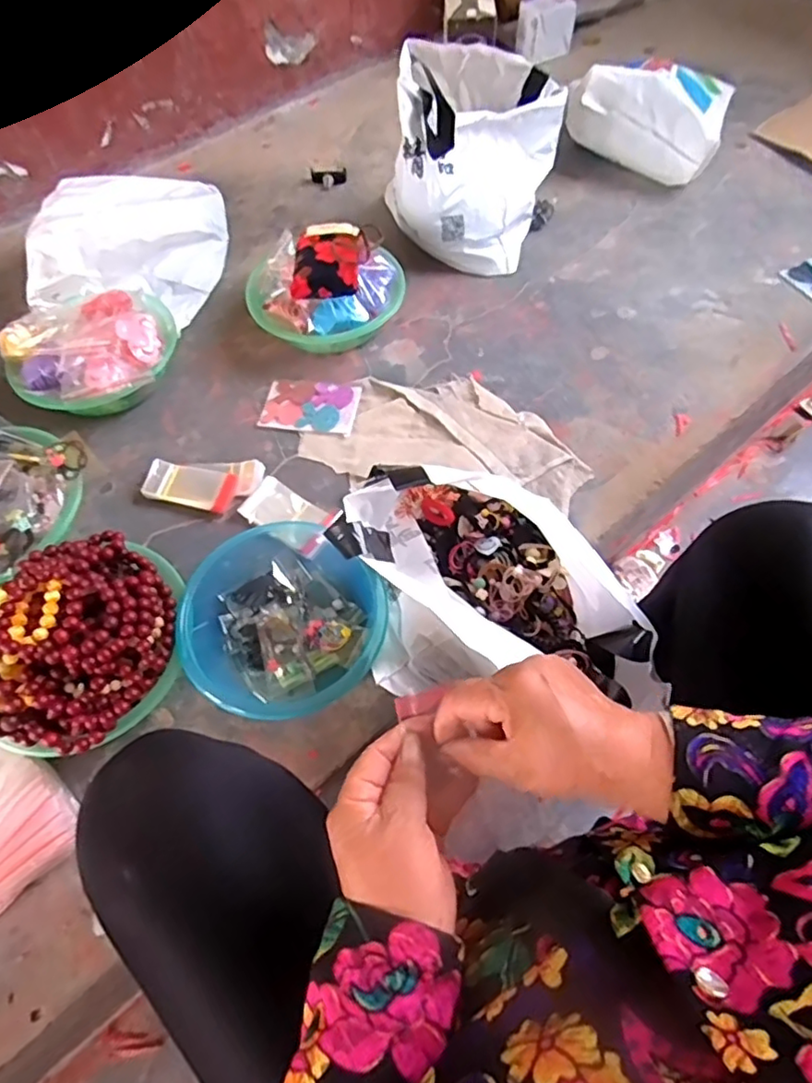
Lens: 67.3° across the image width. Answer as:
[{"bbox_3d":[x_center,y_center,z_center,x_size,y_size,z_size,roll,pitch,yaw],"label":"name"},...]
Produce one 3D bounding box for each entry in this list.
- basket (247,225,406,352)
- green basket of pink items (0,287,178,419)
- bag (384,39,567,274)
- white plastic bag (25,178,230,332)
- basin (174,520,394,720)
[{"bbox_3d":[-0.124,-0.397,0.940,0.238,0.141,0.213,-3,60,1],"label":"basket"},{"bbox_3d":[-0.456,-0.280,0.900,0.223,0.106,0.209,0,60,1],"label":"green basket of pink items"},{"bbox_3d":[0.108,-0.660,1.025,0.271,0.248,0.293,13,61,9],"label":"bag"},{"bbox_3d":[-0.455,-0.507,1.016,0.284,0.135,0.306,-9,60,-4],"label":"white plastic bag"},{"bbox_3d":[-0.142,0.073,0.706,0.220,0.080,0.240,0,60,1],"label":"basin"}]

